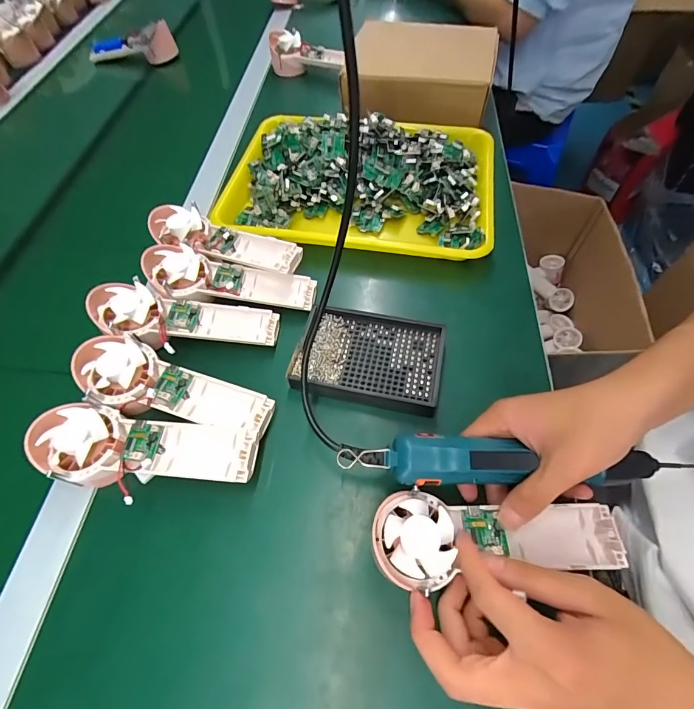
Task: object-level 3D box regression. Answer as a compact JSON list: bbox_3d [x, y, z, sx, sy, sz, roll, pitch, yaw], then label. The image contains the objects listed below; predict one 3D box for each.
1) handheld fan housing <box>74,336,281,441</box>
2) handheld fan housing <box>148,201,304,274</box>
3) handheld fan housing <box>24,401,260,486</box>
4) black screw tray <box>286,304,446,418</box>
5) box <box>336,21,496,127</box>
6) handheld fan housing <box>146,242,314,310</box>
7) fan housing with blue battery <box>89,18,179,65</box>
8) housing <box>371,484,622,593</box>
[{"bbox_3d":[-0.153,0.036,0.333,0.171,0.047,0.061,20,63,13],"label":"handheld fan housing"},{"bbox_3d":[-0.135,-0.126,0.423,0.175,0.039,0.057,16,62,12],"label":"handheld fan housing"},{"bbox_3d":[-0.161,0.083,0.308,0.175,0.049,0.066,7,60,7],"label":"handheld fan housing"},{"bbox_3d":[0.020,0.003,0.359,0.137,0.015,0.096,10,61,9],"label":"black screw tray"},{"bbox_3d":[0.111,-0.433,0.580,0.220,0.067,0.177,10,61,9],"label":"box"},{"bbox_3d":[-0.122,-0.081,0.399,0.175,0.032,0.055,9,62,-8],"label":"handheld fan housing"},{"bbox_3d":[-0.403,-0.581,0.703,0.156,0.051,0.036,-4,62,2],"label":"fan housing with blue battery"},{"bbox_3d":[0.105,0.131,0.265,0.171,0.027,0.059,4,62,-4],"label":"housing"}]

